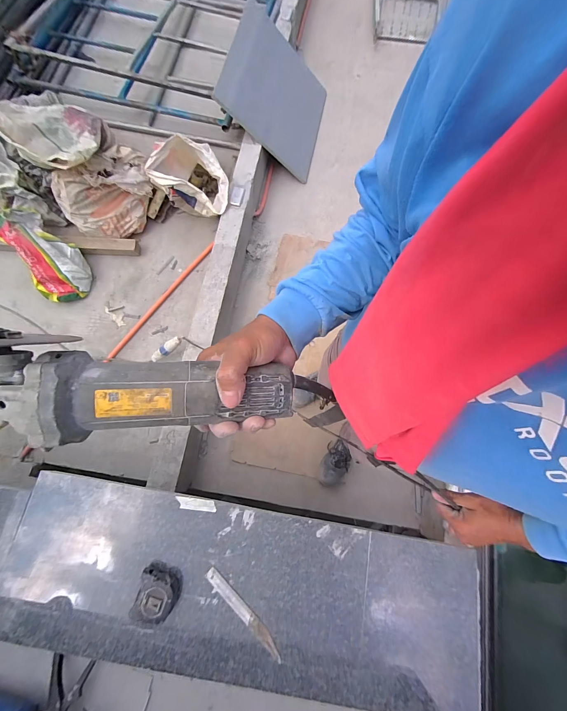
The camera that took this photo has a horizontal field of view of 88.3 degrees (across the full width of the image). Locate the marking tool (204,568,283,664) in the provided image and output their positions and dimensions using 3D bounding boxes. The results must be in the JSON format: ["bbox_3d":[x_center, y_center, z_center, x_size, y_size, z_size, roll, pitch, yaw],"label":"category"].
[{"bbox_3d":[-0.083,0.553,0.627,0.029,0.006,0.222,-42,81,-11],"label":"marking tool"}]

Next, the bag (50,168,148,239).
[{"bbox_3d":[-0.886,-0.717,1.401,0.383,0.252,0.214,-7,76,-4],"label":"bag"}]

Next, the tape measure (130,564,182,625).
[{"bbox_3d":[-0.267,0.506,0.613,0.087,0.050,0.089,12,76,1],"label":"tape measure"}]

